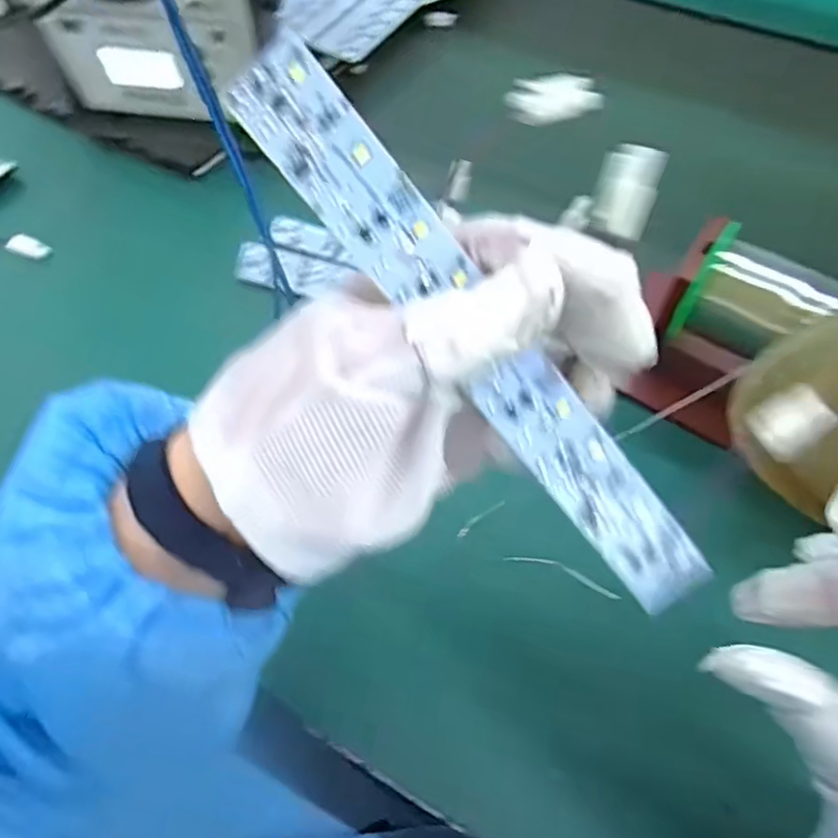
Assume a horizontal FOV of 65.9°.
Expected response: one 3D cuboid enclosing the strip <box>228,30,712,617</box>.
[{"bbox_3d":[0.022,-0.017,0.183,0.024,0.004,0.191,-39,105,8],"label":"strip"}]

